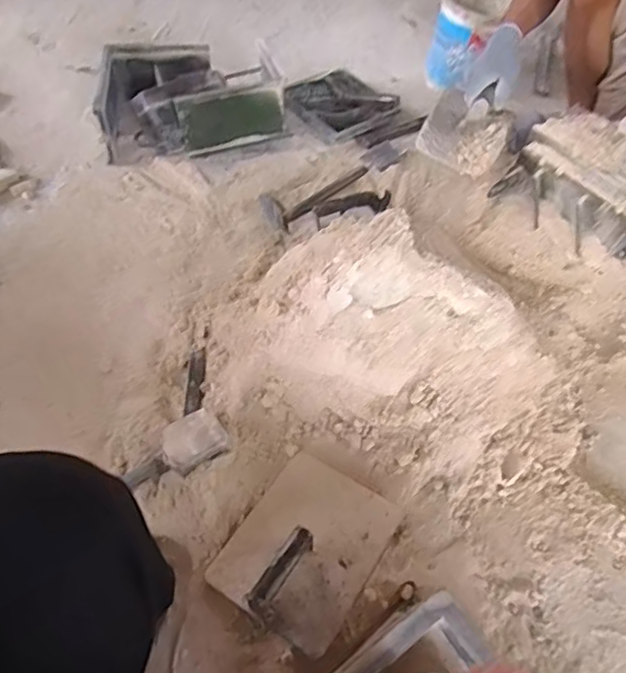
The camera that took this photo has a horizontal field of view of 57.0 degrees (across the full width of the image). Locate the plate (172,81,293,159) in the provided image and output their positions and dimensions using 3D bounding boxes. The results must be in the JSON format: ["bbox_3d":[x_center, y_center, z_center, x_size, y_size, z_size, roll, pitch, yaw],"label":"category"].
[{"bbox_3d":[-0.152,-0.413,1.108,0.196,0.108,0.020,-13,44,-6],"label":"plate"}]

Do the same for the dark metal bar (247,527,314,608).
[{"bbox_3d":[-0.036,0.274,0.673,0.025,0.057,0.100,33,55,17],"label":"dark metal bar"}]

